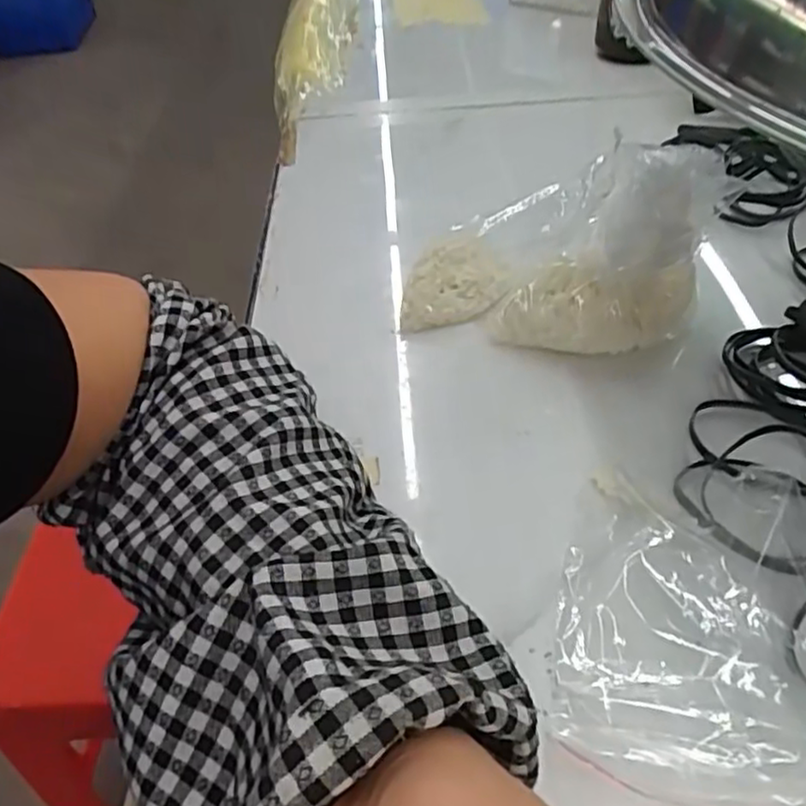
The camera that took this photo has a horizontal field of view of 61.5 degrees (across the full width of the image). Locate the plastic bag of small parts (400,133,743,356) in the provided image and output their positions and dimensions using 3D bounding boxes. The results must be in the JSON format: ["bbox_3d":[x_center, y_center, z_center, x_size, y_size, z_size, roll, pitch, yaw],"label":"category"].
[{"bbox_3d":[0.079,-0.086,0.360,0.152,0.092,0.086,16,50,18],"label":"plastic bag of small parts"}]

